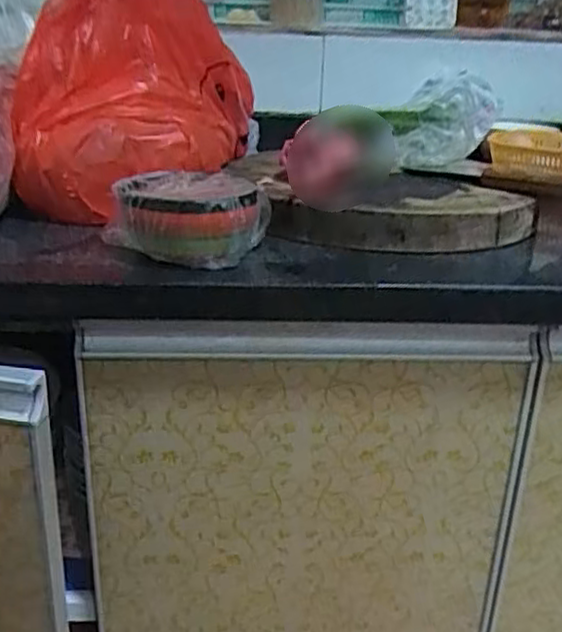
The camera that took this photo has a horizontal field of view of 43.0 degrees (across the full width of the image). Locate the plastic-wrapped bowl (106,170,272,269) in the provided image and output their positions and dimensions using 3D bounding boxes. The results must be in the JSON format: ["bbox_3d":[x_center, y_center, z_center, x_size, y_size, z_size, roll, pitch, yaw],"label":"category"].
[{"bbox_3d":[-0.079,-0.083,0.605,0.135,0.059,0.111,-2,23,-8],"label":"plastic-wrapped bowl"}]

